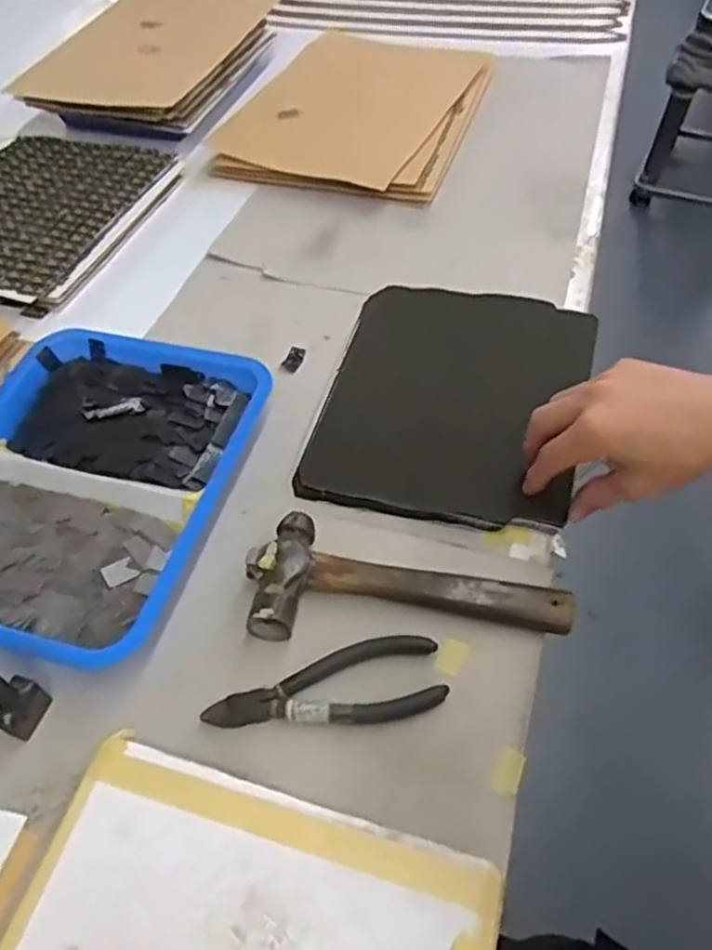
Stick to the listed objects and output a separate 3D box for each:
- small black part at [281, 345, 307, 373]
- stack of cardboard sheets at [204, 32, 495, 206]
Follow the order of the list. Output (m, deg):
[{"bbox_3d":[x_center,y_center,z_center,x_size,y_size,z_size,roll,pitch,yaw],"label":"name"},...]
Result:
[{"bbox_3d":[-0.055,-0.105,0.643,0.017,0.004,0.031,16,55,15],"label":"small black part"},{"bbox_3d":[0.005,-0.465,0.889,0.279,0.039,0.342,15,59,11],"label":"stack of cardboard sheets"}]

